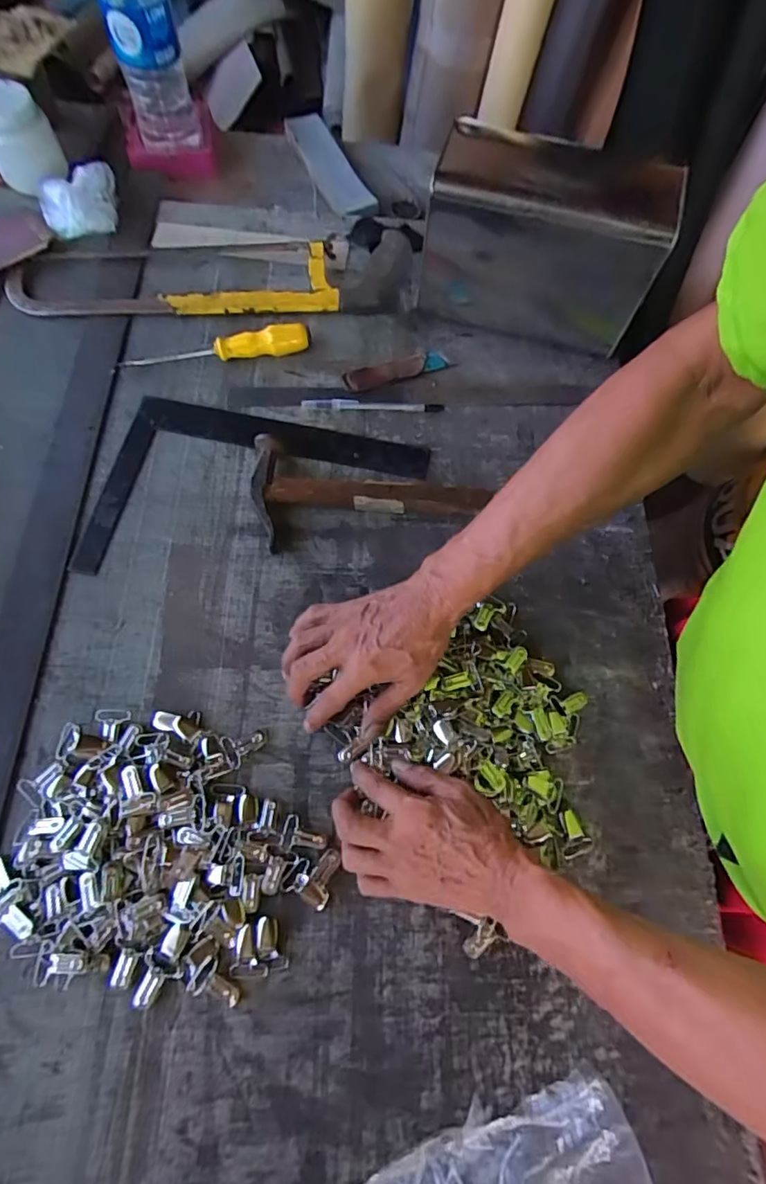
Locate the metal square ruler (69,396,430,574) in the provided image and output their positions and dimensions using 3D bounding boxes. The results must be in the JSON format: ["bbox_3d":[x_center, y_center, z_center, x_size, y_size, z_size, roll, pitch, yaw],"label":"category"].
[{"bbox_3d":[-0.121,-0.094,0.540,0.313,0.008,0.199,9,67,0],"label":"metal square ruler"}]

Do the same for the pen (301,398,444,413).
[{"bbox_3d":[-0.011,-0.201,0.588,0.149,0.004,0.014,0,68,-3],"label":"pen"}]

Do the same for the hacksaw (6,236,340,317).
[{"bbox_3d":[-0.233,-0.360,0.625,0.374,0.017,0.111,-6,69,-6],"label":"hacksaw"}]

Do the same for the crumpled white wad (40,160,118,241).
[{"bbox_3d":[-0.355,-0.455,0.634,0.087,0.048,0.061,-8,69,-6],"label":"crumpled white wad"}]

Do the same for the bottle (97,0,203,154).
[{"bbox_3d":[-0.270,-0.634,0.612,0.081,0.211,0.062,-16,70,-9],"label":"bottle"}]

